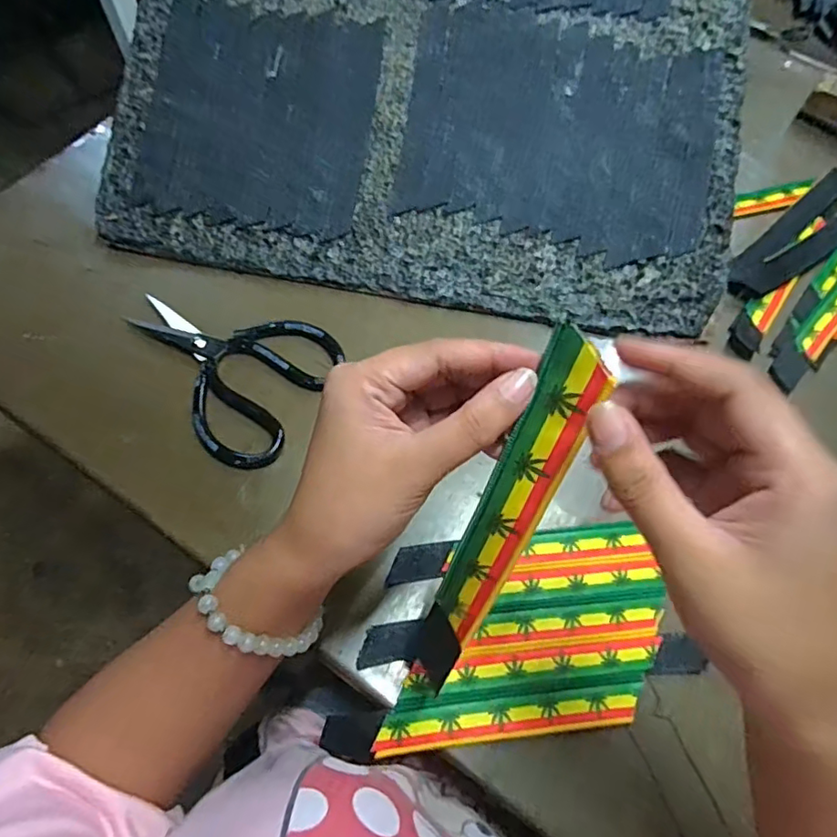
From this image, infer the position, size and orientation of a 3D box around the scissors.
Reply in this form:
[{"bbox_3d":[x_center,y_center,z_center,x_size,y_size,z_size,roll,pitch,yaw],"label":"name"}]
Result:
[{"bbox_3d":[-0.161,-0.044,0.460,0.167,0.013,0.134,26,67,9],"label":"scissors"}]

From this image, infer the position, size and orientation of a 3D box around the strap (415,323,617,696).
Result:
[{"bbox_3d":[0.034,0.057,0.259,0.026,0.210,0.009,23,33,8],"label":"strap"}]

